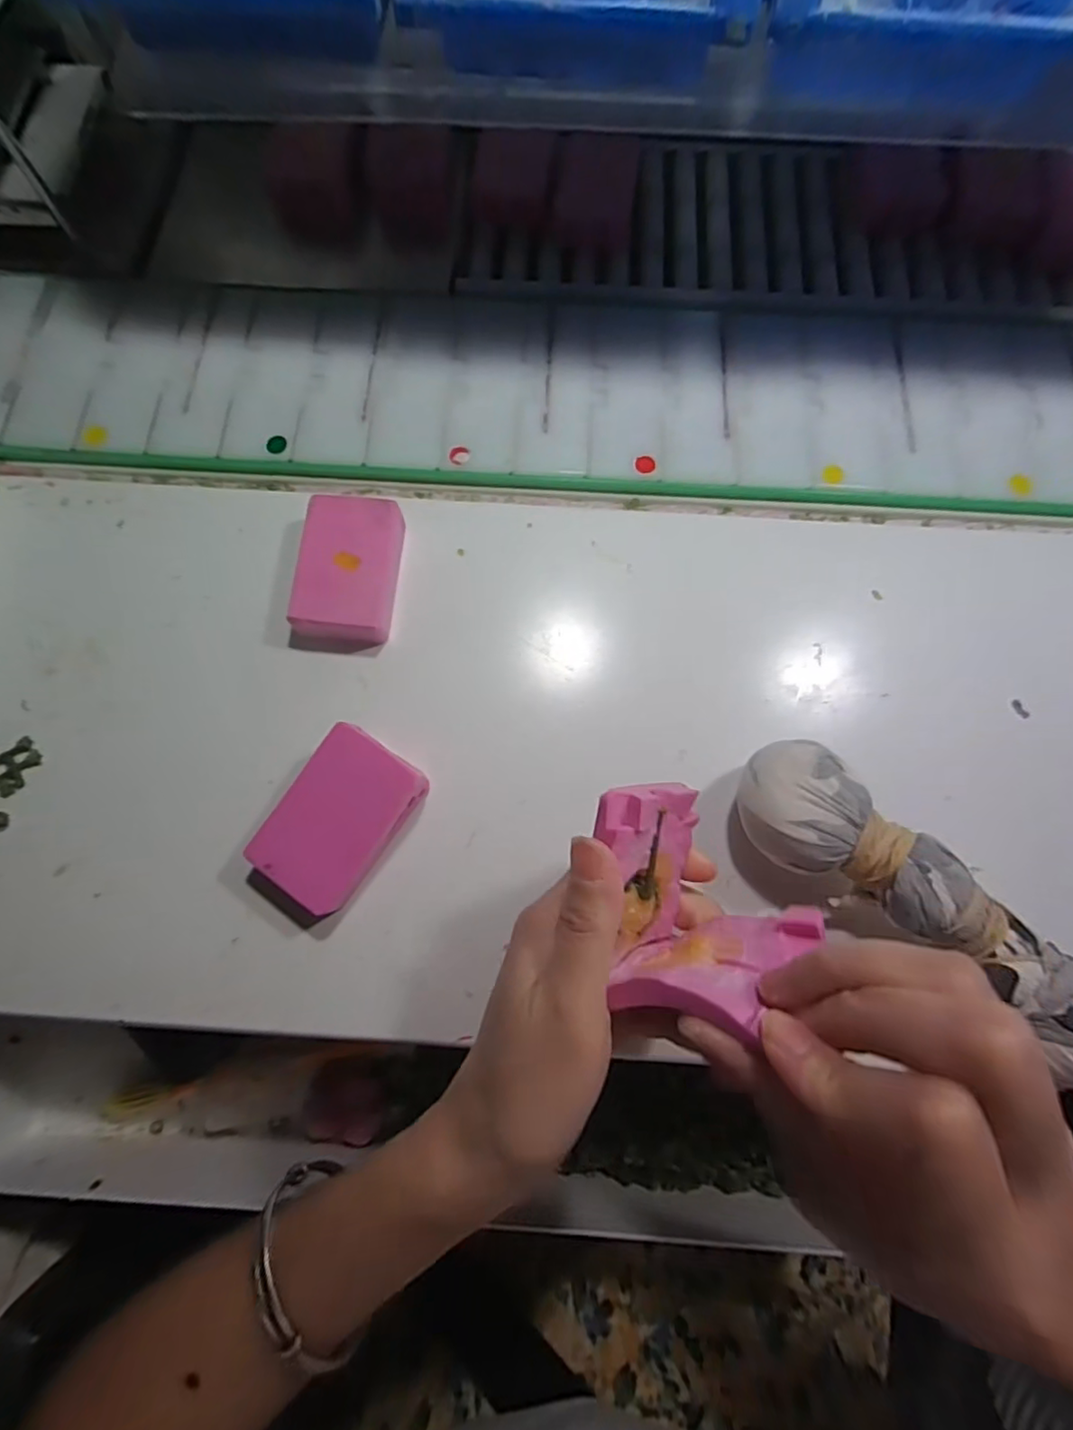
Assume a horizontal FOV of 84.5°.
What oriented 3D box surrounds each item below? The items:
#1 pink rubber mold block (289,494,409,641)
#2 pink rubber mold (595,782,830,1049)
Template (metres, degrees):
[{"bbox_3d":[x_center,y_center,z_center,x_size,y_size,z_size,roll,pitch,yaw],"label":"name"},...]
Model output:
[{"bbox_3d":[-0.090,-0.069,0.284,0.043,0.021,0.069,6,76,1],"label":"pink rubber mold block"},{"bbox_3d":[0.052,0.058,0.195,0.058,0.059,0.069,-8,76,-3],"label":"pink rubber mold"}]

